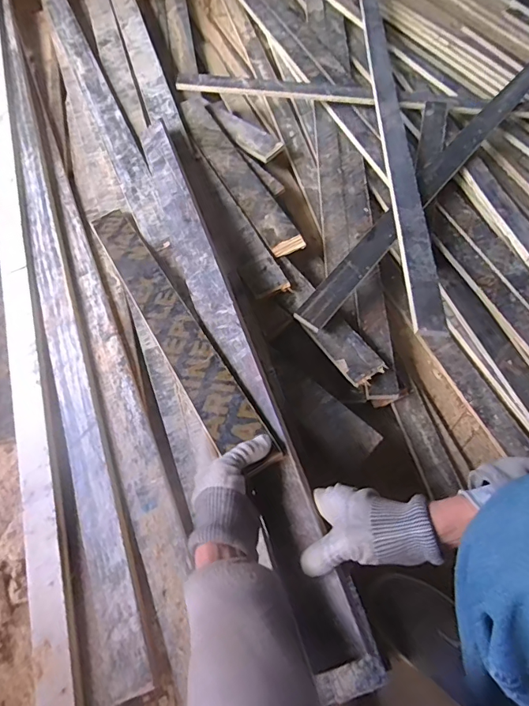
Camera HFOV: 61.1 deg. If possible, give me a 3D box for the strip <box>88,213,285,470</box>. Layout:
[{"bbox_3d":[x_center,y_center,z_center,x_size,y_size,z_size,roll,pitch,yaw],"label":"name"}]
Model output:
[{"bbox_3d":[-0.149,-0.060,0.679,0.069,0.022,0.581,-27,52,-15],"label":"strip"}]

